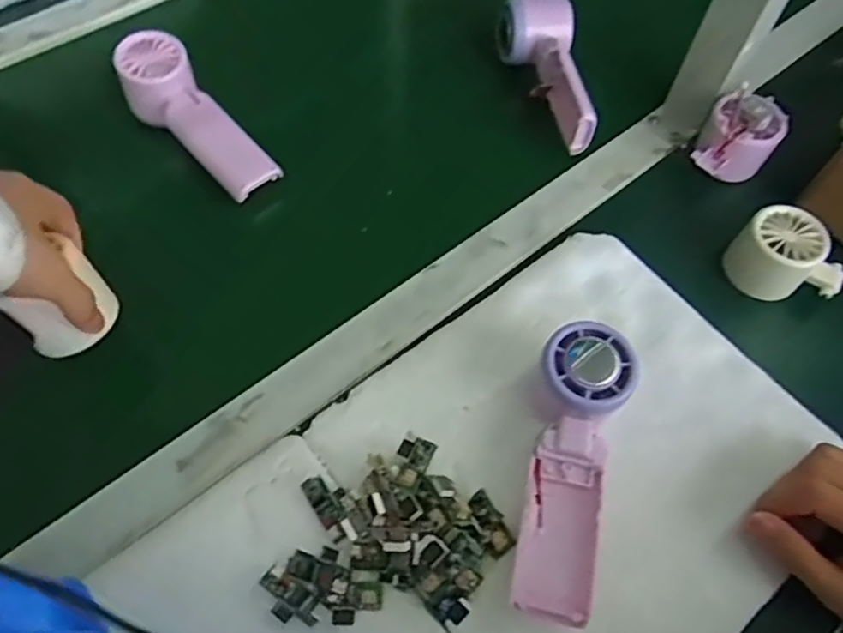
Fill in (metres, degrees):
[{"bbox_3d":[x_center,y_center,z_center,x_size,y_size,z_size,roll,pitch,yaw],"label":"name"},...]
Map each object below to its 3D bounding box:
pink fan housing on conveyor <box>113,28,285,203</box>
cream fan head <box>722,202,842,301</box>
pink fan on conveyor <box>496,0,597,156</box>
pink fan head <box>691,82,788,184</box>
[{"bbox_3d":[-0.182,-0.159,0.520,0.051,0.040,0.165,-41,83,-23],"label":"pink fan housing on conveyor"},{"bbox_3d":[0.270,-0.039,0.476,0.052,0.049,0.075,-38,70,-22],"label":"cream fan head"},{"bbox_3d":[0.105,-0.210,0.554,0.059,0.051,0.150,-1,61,-5],"label":"pink fan on conveyor"},{"bbox_3d":[0.258,-0.141,0.525,0.057,0.057,0.067,26,63,10],"label":"pink fan head"}]

